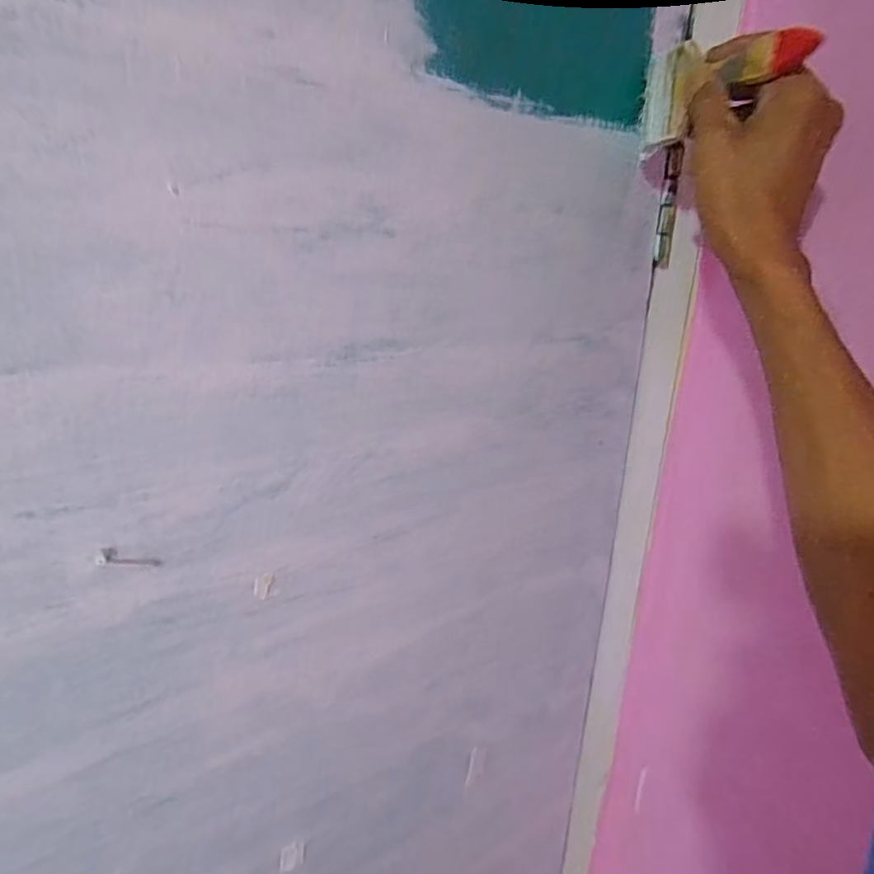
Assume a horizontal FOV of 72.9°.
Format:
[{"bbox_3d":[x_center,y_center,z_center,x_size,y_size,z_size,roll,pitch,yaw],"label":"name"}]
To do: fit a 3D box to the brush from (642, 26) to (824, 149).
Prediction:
[{"bbox_3d":[0.172,-0.227,0.375,0.019,0.057,0.143,-4,14,-19],"label":"brush"}]

